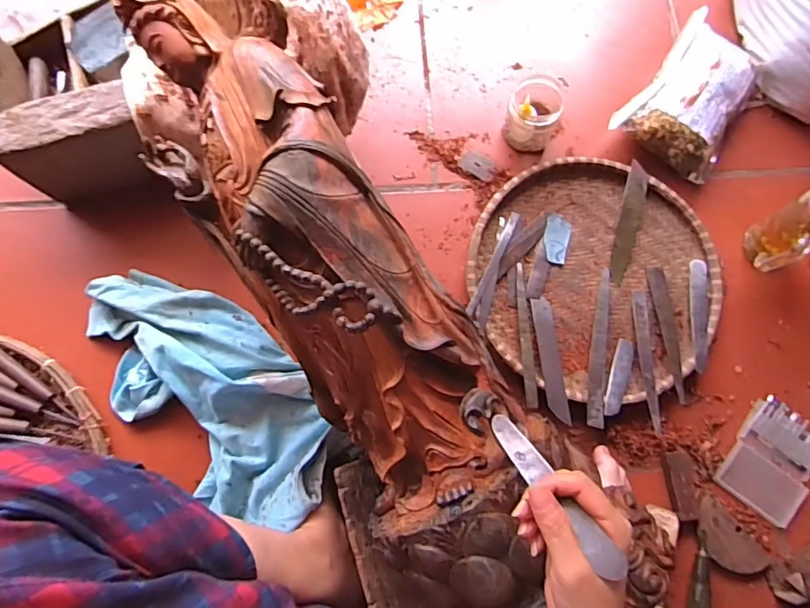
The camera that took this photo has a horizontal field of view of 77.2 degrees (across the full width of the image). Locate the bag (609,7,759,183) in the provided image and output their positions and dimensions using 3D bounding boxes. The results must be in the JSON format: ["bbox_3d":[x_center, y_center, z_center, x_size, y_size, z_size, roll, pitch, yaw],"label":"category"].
[{"bbox_3d":[0.418,-0.307,0.743,0.151,0.070,0.232,32,77,6],"label":"bag"}]

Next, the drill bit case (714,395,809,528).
[{"bbox_3d":[0.472,0.200,0.646,0.101,0.013,0.132,37,77,7],"label":"drill bit case"}]

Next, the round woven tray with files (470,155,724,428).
[{"bbox_3d":[0.258,-0.032,0.690,0.332,0.027,0.336,0,76,-2],"label":"round woven tray with files"}]

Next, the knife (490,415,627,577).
[{"bbox_3d":[0.107,0.136,0.371,0.020,0.009,0.132,-32,55,-9],"label":"knife"}]

